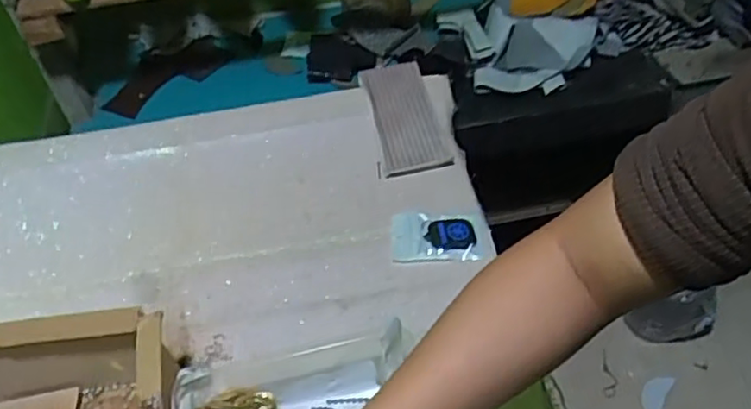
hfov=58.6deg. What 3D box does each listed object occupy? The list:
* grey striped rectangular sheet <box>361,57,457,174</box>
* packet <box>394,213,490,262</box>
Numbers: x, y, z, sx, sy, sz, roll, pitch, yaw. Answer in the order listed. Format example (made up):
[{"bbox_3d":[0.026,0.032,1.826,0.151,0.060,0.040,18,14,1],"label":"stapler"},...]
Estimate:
[{"bbox_3d":[0.037,-0.111,0.833,0.079,0.014,0.172,-9,56,-7],"label":"grey striped rectangular sheet"},{"bbox_3d":[0.070,0.034,0.720,0.102,0.011,0.060,0,48,5],"label":"packet"}]

